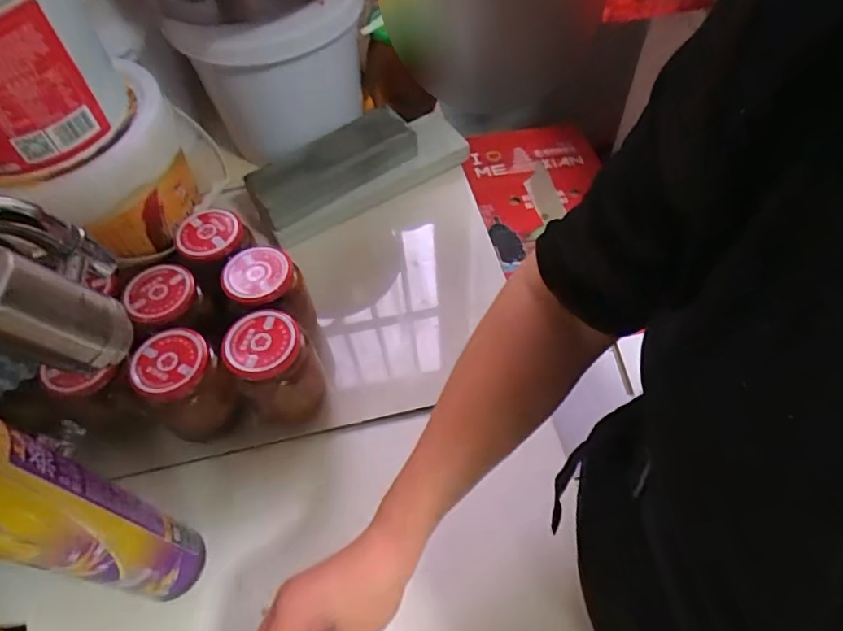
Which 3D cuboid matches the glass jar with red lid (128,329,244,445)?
[{"bbox_3d":[-0.227,0.074,0.537,0.070,0.117,0.077,-2,55,3],"label":"glass jar with red lid"}]

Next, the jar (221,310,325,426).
[{"bbox_3d":[-0.144,0.059,0.544,0.072,0.112,0.077,-2,55,3],"label":"jar"}]

